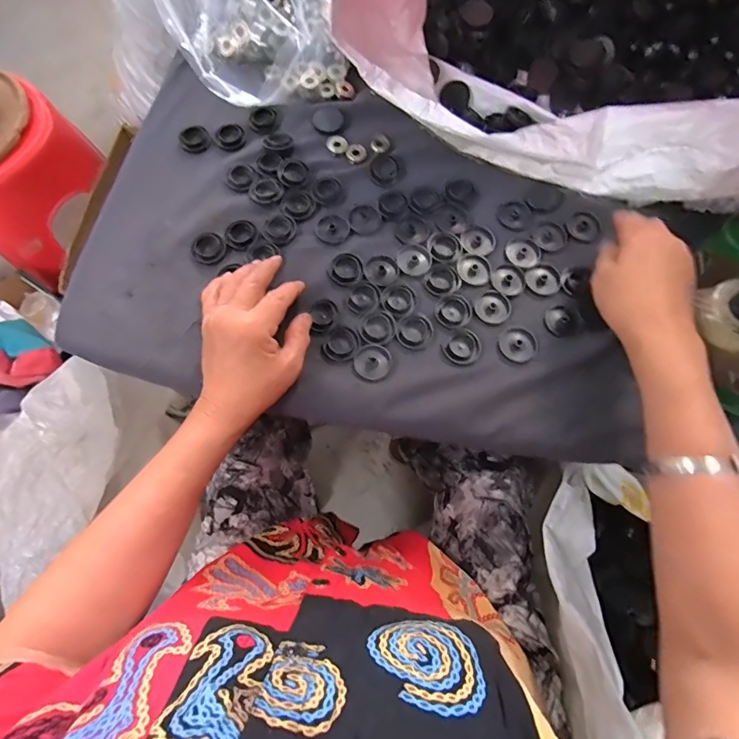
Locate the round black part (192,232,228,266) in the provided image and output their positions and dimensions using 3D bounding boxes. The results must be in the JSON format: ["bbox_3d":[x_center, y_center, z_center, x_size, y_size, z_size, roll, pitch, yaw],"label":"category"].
[{"bbox_3d":[-0.157,-0.119,0.442,0.032,0.008,0.034,0,72,-1],"label":"round black part"}]

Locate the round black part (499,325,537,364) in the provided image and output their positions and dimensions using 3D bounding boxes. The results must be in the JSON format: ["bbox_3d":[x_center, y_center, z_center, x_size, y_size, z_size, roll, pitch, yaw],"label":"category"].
[{"bbox_3d":[0.138,-0.023,0.415,0.032,0.004,0.034,0,72,-1],"label":"round black part"}]

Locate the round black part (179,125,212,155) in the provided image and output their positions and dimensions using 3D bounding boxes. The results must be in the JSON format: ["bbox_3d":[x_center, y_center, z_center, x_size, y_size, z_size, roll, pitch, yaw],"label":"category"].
[{"bbox_3d":[-0.189,-0.250,0.485,0.032,0.006,0.036,-21,74,-8],"label":"round black part"}]

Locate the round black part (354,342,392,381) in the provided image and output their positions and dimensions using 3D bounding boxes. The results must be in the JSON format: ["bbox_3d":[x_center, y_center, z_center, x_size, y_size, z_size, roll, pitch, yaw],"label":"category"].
[{"bbox_3d":[0.003,-0.007,0.409,0.033,0.004,0.033,0,72,-1],"label":"round black part"}]

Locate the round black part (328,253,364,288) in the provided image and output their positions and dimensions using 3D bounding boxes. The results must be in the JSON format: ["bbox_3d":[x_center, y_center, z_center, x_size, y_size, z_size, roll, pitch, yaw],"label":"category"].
[{"bbox_3d":[-0.022,-0.097,0.435,0.032,0.007,0.032,0,72,-1],"label":"round black part"}]

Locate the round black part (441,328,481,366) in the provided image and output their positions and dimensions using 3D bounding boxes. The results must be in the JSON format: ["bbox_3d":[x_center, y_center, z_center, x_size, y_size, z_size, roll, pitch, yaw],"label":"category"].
[{"bbox_3d":[0.087,-0.020,0.414,0.030,0.004,0.035,43,76,12],"label":"round black part"}]

